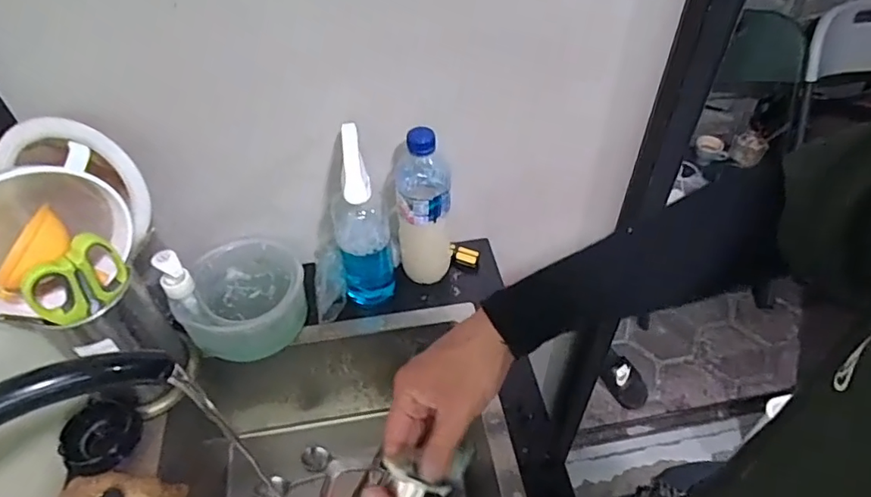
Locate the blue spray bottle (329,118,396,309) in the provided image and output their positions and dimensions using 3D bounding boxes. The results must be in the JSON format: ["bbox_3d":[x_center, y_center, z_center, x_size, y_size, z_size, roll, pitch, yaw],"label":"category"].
[{"bbox_3d":[-0.088,-0.026,0.648,0.061,0.228,0.077,-9,47,-6],"label":"blue spray bottle"}]

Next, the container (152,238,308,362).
[{"bbox_3d":[-0.239,0.039,0.649,0.146,0.147,0.134,-1,47,1],"label":"container"}]

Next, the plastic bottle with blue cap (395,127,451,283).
[{"bbox_3d":[-0.015,-0.051,0.677,0.065,0.222,0.075,-1,47,0],"label":"plastic bottle with blue cap"}]

